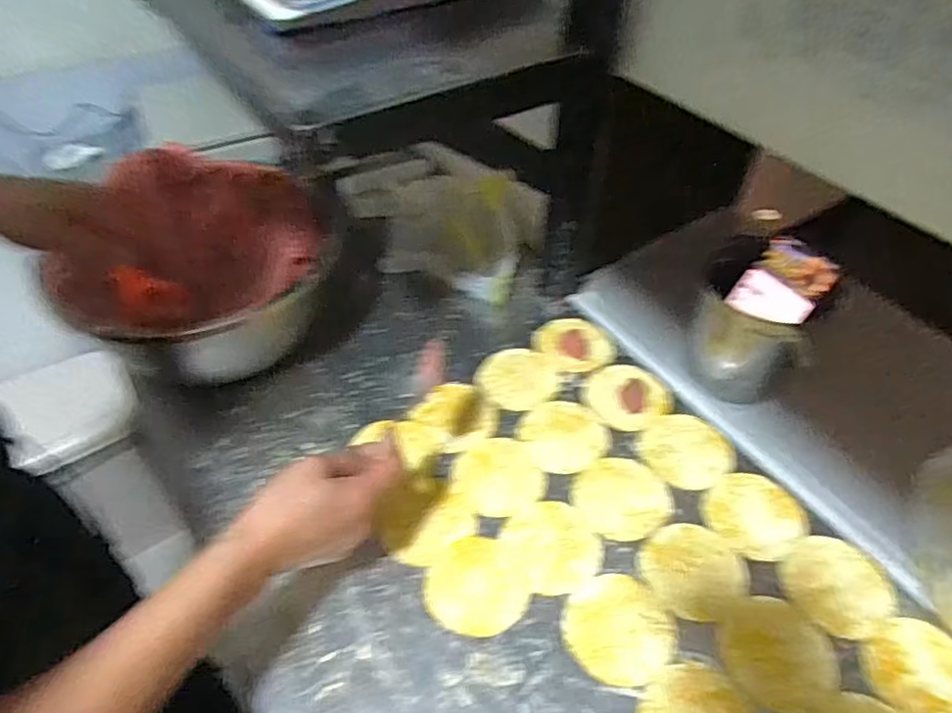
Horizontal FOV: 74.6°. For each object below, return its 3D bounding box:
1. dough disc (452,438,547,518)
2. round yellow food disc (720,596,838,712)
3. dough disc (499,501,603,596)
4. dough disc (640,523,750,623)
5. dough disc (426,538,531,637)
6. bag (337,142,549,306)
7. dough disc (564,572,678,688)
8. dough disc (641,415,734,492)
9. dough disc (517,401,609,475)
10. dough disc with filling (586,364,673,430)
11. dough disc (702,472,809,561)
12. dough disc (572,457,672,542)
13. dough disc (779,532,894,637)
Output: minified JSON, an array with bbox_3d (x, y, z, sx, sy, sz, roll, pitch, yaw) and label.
[{"bbox_3d":[0.020,0.113,0.596,0.082,0.004,0.081,1,48,-1],"label":"dough disc"},{"bbox_3d":[0.236,0.232,0.492,0.086,0.004,0.081,1,48,-1],"label":"round yellow food disc"},{"bbox_3d":[0.070,0.165,0.550,0.074,0.004,0.079,1,48,-1],"label":"dough disc"},{"bbox_3d":[0.186,0.182,0.536,0.085,0.004,0.081,1,48,-1],"label":"dough disc"},{"bbox_3d":[0.002,0.191,0.527,0.085,0.004,0.081,1,48,-1],"label":"dough disc"},{"bbox_3d":[-0.062,-0.188,0.818,0.179,0.084,0.330,-34,57,-28],"label":"bag"},{"bbox_3d":[0.115,0.217,0.502,0.080,0.004,0.082,1,48,-1],"label":"dough disc"},{"bbox_3d":[0.209,0.091,0.618,0.086,0.007,0.081,1,48,-1],"label":"dough disc"},{"bbox_3d":[0.090,0.079,0.633,0.083,0.005,0.084,1,48,-1],"label":"dough disc"},{"bbox_3d":[0.163,0.035,0.663,0.088,0.016,0.084,1,48,-1],"label":"dough disc with filling"},{"bbox_3d":[0.256,0.144,0.576,0.090,0.004,0.080,-25,53,-22],"label":"dough disc"},{"bbox_3d":[0.136,0.131,0.583,0.085,0.004,0.083,1,48,-1],"label":"dough disc"},{"bbox_3d":[0.306,0.191,0.531,0.085,0.004,0.079,1,48,-1],"label":"dough disc"}]

